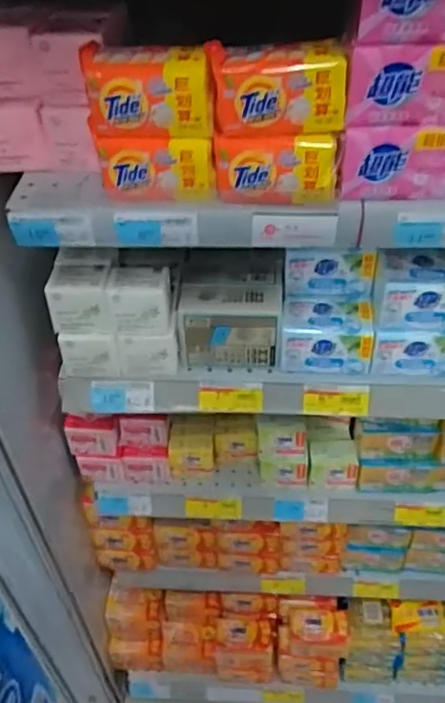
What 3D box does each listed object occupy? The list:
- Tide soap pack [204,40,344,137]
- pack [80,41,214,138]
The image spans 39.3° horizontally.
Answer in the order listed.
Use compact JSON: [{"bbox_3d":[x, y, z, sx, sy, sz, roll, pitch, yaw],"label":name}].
[{"bbox_3d":[0.047,-0.228,0.543,0.111,0.061,0.045,-1,44,0],"label":"Tide soap pack"},{"bbox_3d":[-0.063,-0.231,0.552,0.112,0.064,0.046,4,45,6],"label":"pack"}]

